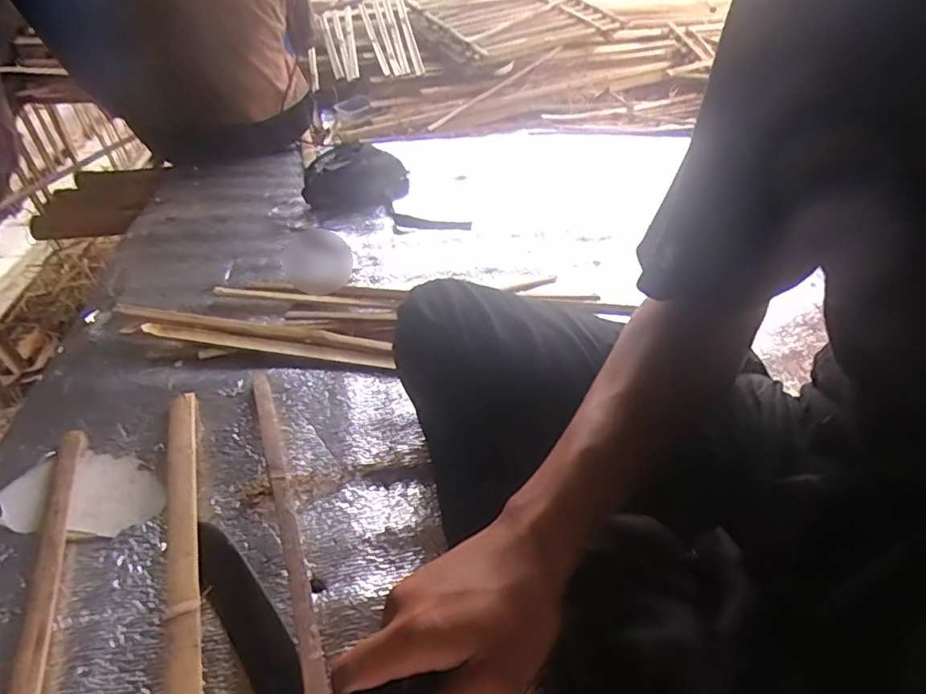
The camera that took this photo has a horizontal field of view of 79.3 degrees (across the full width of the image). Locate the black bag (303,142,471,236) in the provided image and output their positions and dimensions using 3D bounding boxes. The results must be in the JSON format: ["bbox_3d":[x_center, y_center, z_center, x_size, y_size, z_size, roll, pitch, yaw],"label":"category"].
[{"bbox_3d":[-0.184,-0.298,1.061,0.221,0.075,0.408,-19,42,-24],"label":"black bag"}]

